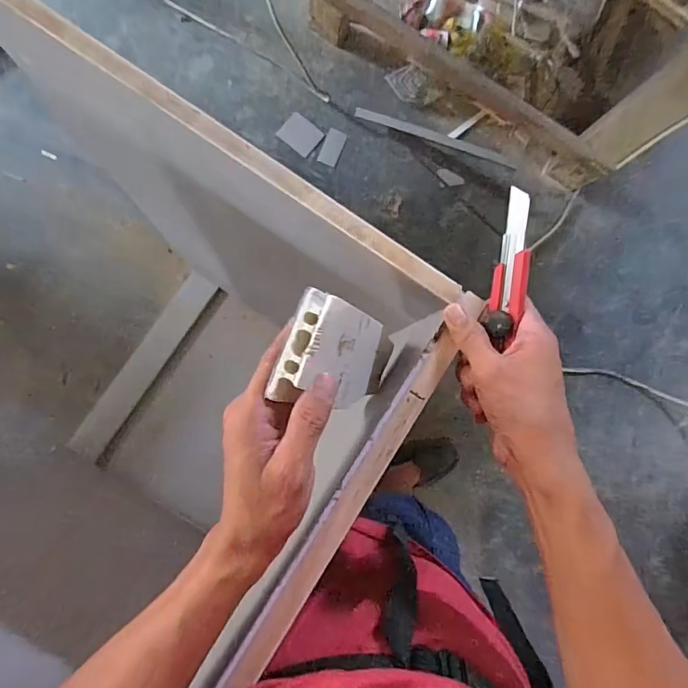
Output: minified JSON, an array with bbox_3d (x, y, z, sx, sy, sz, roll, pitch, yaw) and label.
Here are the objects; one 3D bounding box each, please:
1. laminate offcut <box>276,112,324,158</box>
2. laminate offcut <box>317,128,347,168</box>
[{"bbox_3d":[-0.132,-0.634,1.372,0.116,0.006,0.093,38,97,-5],"label":"laminate offcut"},{"bbox_3d":[-0.036,-0.600,1.383,0.058,0.004,0.103,24,102,-2],"label":"laminate offcut"}]

